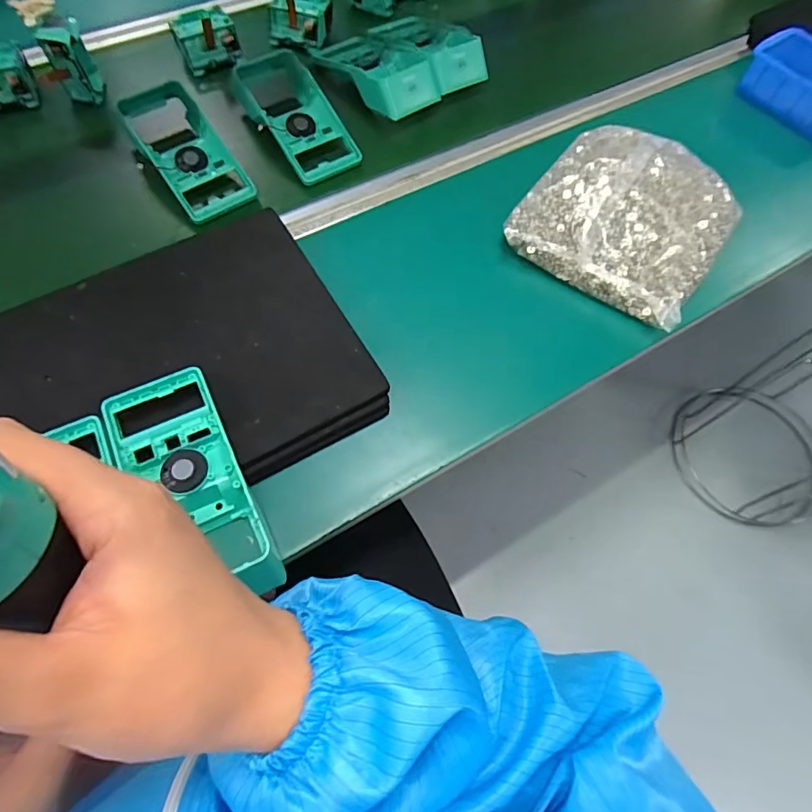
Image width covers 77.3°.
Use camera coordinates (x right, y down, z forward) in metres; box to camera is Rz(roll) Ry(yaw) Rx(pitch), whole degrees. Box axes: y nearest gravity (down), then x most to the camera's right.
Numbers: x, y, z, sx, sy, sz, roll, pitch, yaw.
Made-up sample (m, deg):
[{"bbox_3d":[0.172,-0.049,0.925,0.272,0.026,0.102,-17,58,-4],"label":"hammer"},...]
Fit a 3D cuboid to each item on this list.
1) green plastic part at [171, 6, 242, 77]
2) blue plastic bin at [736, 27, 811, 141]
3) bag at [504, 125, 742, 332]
[{"bbox_3d":[-0.264,-0.490,0.680,0.076,0.049,0.060,-32,69,-16],"label":"green plastic part"},{"bbox_3d":[0.530,-0.424,0.671,0.151,0.057,0.094,38,68,15],"label":"blue plastic bin"},{"bbox_3d":[0.239,-0.209,0.543,0.200,0.057,0.208,34,67,13],"label":"bag"}]

